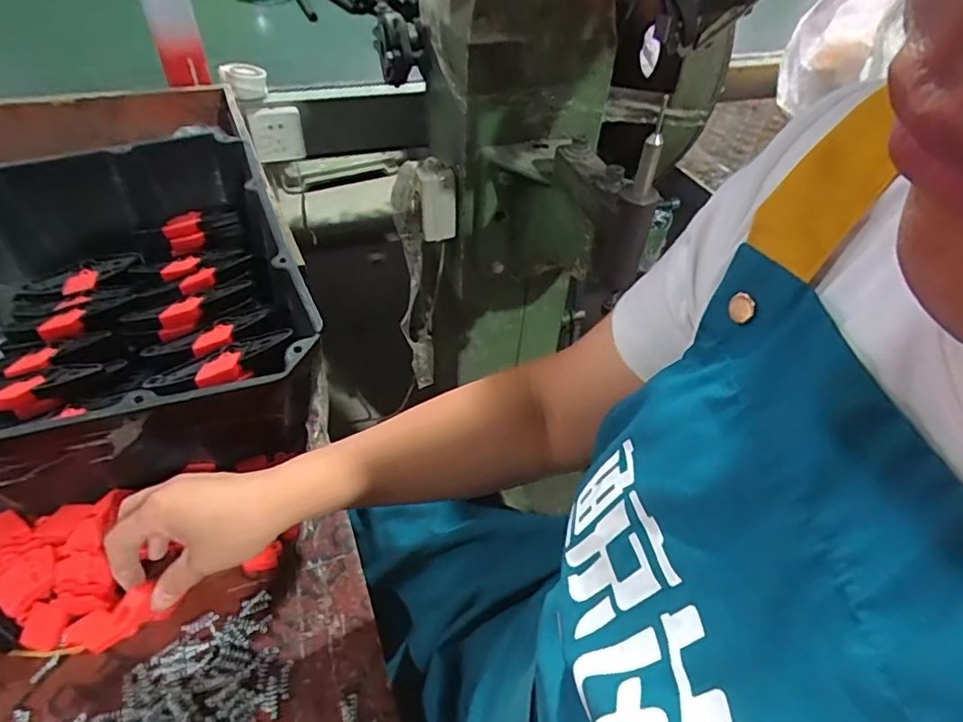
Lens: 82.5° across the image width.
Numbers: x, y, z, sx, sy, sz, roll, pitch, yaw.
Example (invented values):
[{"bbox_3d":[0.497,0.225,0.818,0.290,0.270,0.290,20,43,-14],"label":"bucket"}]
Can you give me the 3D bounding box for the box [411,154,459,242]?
[{"bbox_3d":[-0.070,-0.230,0.794,0.053,0.102,0.056,-14,46,-19],"label":"box"}]

